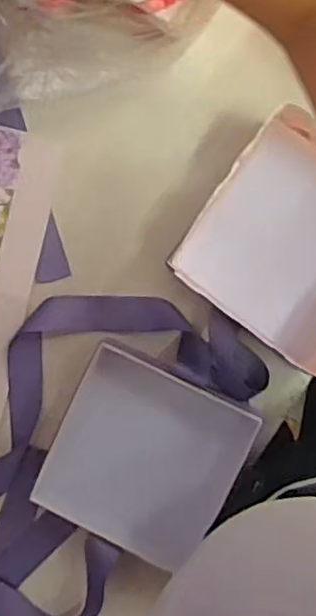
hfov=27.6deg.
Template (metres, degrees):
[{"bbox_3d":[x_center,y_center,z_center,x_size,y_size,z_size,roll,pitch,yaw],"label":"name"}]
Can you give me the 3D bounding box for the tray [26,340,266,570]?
[{"bbox_3d":[-0.011,0.158,0.669,0.181,0.039,0.196,26,94,4],"label":"tray"}]

